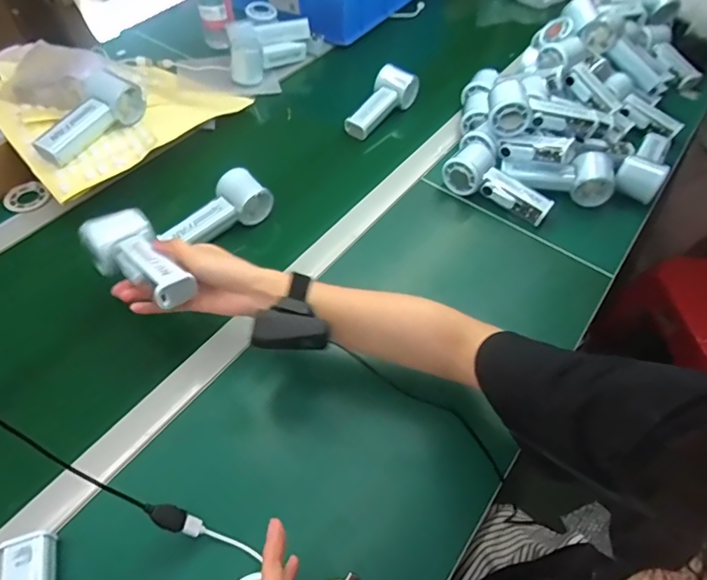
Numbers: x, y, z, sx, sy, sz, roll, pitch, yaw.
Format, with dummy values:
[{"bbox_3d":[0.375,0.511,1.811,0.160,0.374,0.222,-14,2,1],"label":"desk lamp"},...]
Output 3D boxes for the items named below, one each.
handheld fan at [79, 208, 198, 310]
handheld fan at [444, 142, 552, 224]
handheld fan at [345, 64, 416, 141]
[{"bbox_3d":[-0.211,-0.031,0.496,0.133,0.051,0.065,31,58,28],"label":"handheld fan"},{"bbox_3d":[0.201,-0.146,0.671,0.153,0.066,0.060,32,59,20],"label":"handheld fan"},{"bbox_3d":[0.039,-0.303,0.789,0.067,0.058,0.131,30,58,20],"label":"handheld fan"}]

